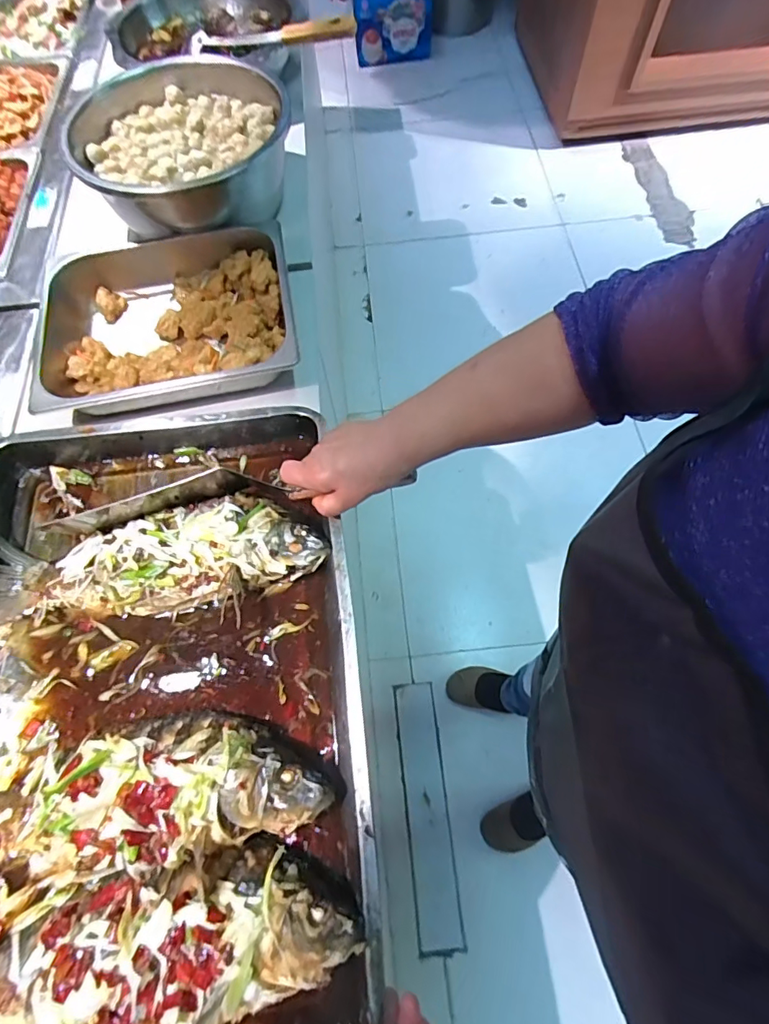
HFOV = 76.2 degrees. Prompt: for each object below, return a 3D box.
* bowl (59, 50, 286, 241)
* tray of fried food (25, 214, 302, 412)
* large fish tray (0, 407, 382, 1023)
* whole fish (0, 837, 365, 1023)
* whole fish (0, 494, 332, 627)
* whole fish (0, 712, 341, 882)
[{"bbox_3d":[-0.289,-0.513,0.719,0.272,0.126,0.272,-1,66,2],"label":"bowl"},{"bbox_3d":[-0.287,-0.244,0.663,0.333,0.085,0.262,-13,66,-3],"label":"tray of fried food"},{"bbox_3d":[-0.232,0.168,0.466,0.389,0.061,0.572,-8,66,-1],"label":"large fish tray"},{"bbox_3d":[-0.199,0.350,0.381,0.353,0.052,0.110,-15,66,-4],"label":"whole fish"},{"bbox_3d":[-0.246,0.052,0.519,0.369,0.056,0.126,-9,66,-2],"label":"whole fish"},{"bbox_3d":[-0.229,0.250,0.429,0.367,0.057,0.118,-12,66,-3],"label":"whole fish"}]

